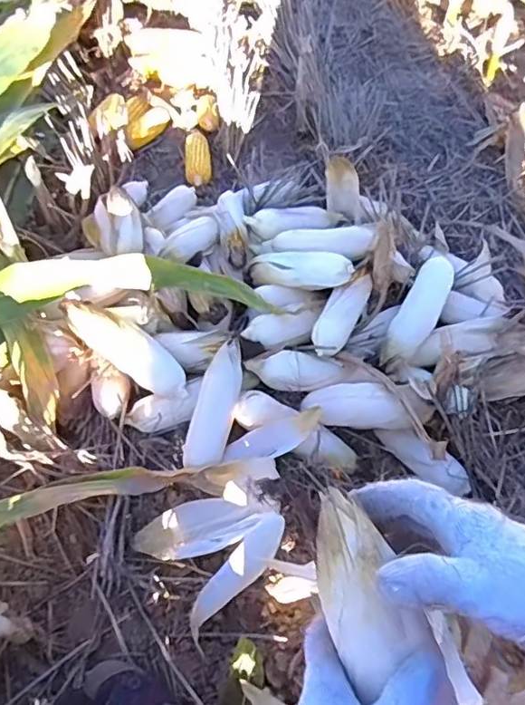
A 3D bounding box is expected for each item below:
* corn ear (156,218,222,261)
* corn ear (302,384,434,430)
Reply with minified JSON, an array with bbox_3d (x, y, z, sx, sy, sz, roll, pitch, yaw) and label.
[{"bbox_3d":[-0.138,-0.201,1.034,0.060,0.047,0.162,23,40,18],"label":"corn ear"},{"bbox_3d":[0.154,0.077,0.868,0.200,0.053,0.064,0,52,30],"label":"corn ear"}]

